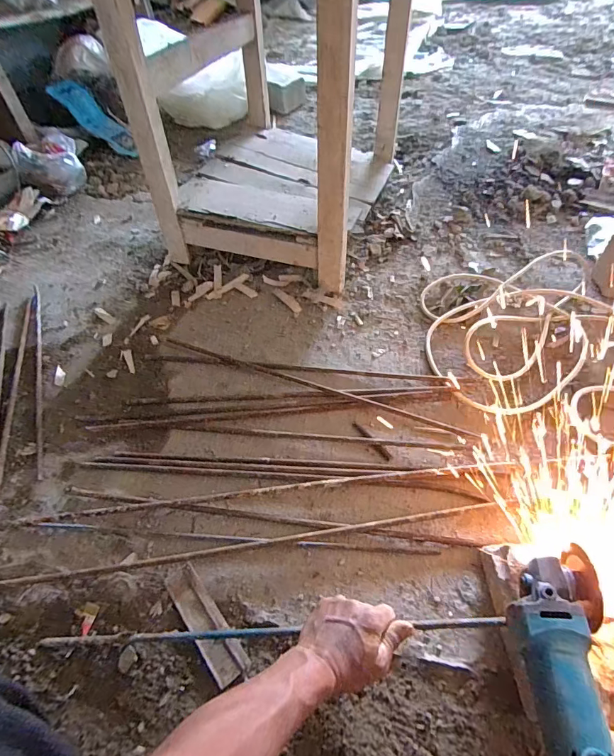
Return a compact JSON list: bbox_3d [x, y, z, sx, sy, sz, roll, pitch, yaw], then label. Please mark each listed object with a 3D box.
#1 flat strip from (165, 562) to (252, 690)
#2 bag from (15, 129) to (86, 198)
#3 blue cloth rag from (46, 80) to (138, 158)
[{"bbox_3d":[-0.135,0.324,0.556,0.043,0.006,0.163,-33,57,-22],"label":"flat strip"},{"bbox_3d":[-0.756,-0.627,1.264,0.175,0.144,0.102,-27,55,-18],"label":"bag"},{"bbox_3d":[-0.742,-0.915,1.467,0.065,0.284,0.118,-31,45,27],"label":"blue cloth rag"}]

